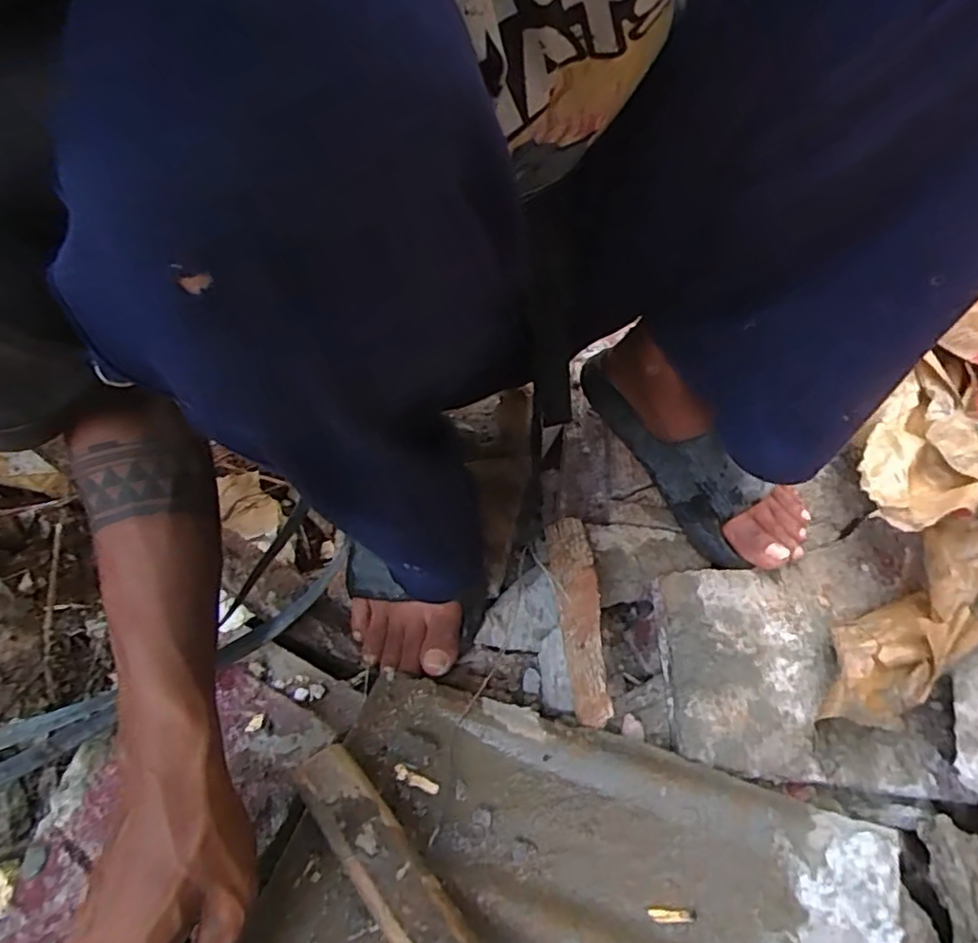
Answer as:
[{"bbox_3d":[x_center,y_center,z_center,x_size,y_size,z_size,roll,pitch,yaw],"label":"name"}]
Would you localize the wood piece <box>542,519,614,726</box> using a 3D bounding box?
[{"bbox_3d":[0.069,0.104,0.488,0.032,0.015,0.172,-5,47,0],"label":"wood piece"}]

